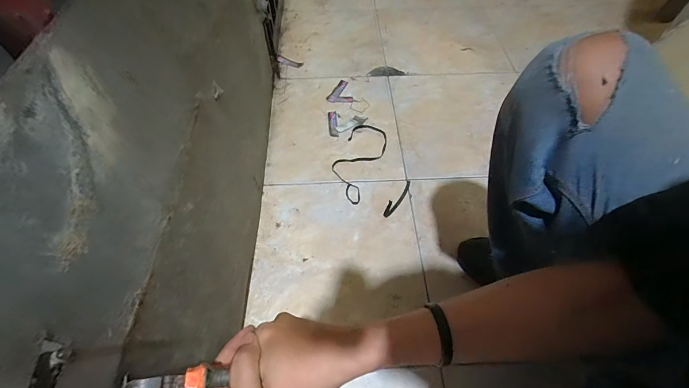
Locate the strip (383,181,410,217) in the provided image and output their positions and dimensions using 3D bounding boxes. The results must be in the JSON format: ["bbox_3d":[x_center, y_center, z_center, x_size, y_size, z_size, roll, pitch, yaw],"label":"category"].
[{"bbox_3d":[0.127,0.001,0.756,0.017,0.048,0.116,30,61,19],"label":"strip"}]

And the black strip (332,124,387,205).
[{"bbox_3d":[0.034,-0.088,0.839,0.100,0.008,0.241,20,59,13],"label":"black strip"}]

